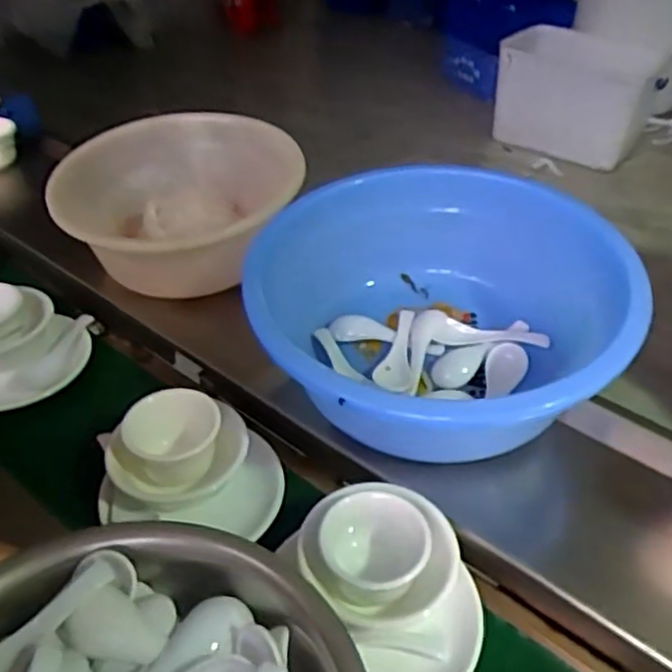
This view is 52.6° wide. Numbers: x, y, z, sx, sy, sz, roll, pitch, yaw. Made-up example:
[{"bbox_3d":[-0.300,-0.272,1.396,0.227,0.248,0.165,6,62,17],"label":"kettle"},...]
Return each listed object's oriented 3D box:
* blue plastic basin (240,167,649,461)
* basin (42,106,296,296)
[{"bbox_3d":[0.081,-0.013,0.606,0.289,0.138,0.316,1,40,-1],"label":"blue plastic basin"},{"bbox_3d":[-0.178,-0.142,0.772,0.252,0.117,0.259,7,40,7],"label":"basin"}]

